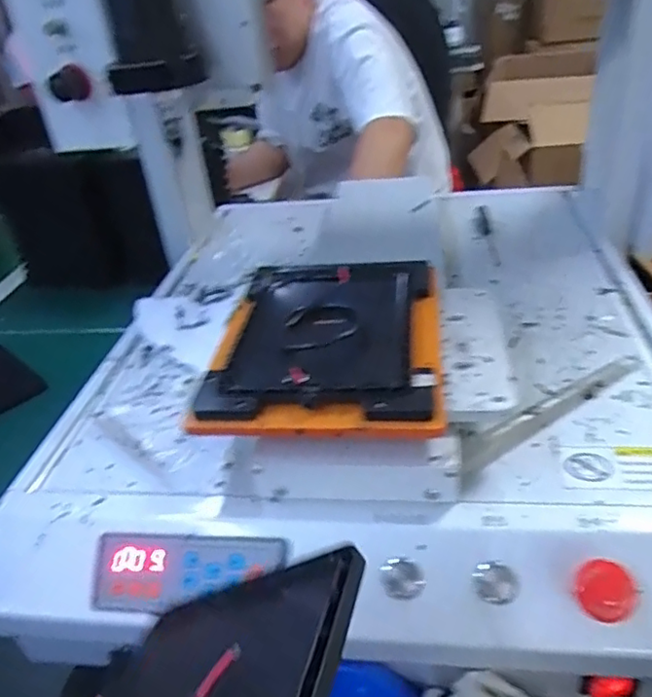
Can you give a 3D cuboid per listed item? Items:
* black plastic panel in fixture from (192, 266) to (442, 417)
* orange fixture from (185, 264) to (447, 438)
[{"bbox_3d":[0.001,-0.015,0.411,0.134,0.011,0.178,-2,34,8],"label":"black plastic panel in fixture"},{"bbox_3d":[0.002,-0.010,0.410,0.145,0.018,0.184,-1,34,9],"label":"orange fixture"}]

